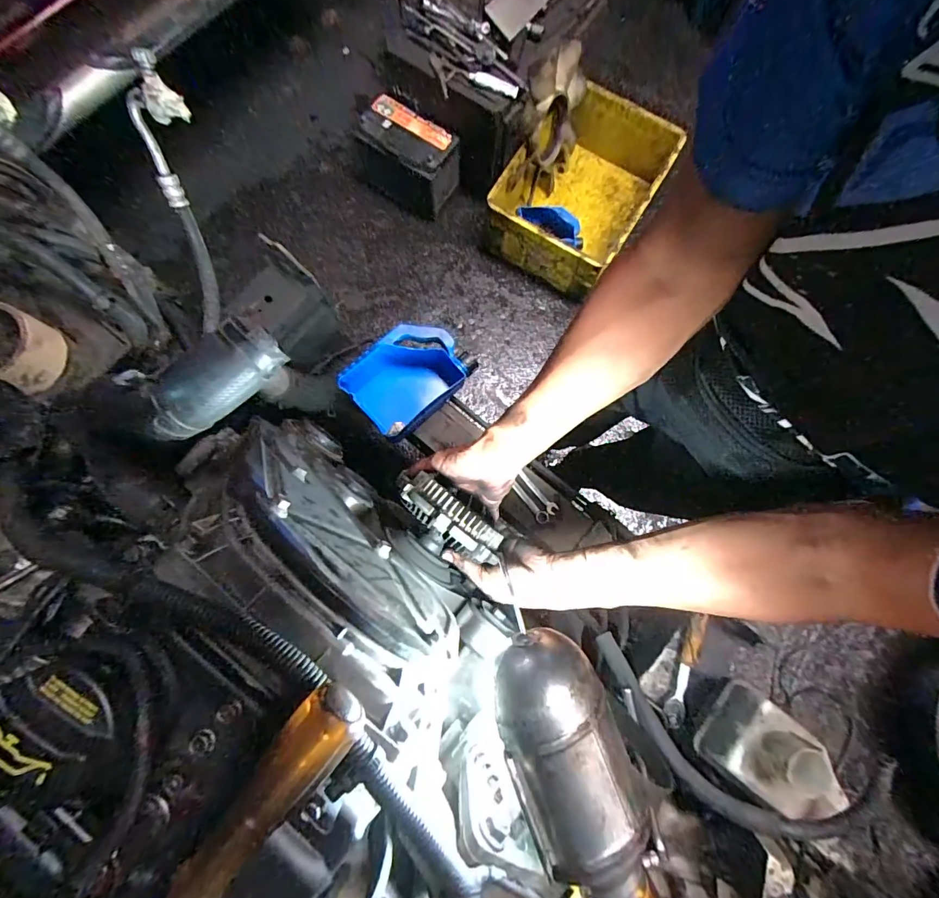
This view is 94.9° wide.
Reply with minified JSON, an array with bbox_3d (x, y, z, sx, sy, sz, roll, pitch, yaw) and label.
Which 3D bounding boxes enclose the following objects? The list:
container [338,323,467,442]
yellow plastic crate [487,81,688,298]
[{"bbox_3d":[-0.112,-0.131,0.812,0.215,0.086,0.158,-43,83,-8],"label":"container"},{"bbox_3d":[0.372,-0.847,1.385,0.410,0.288,0.567,36,81,5],"label":"yellow plastic crate"}]

